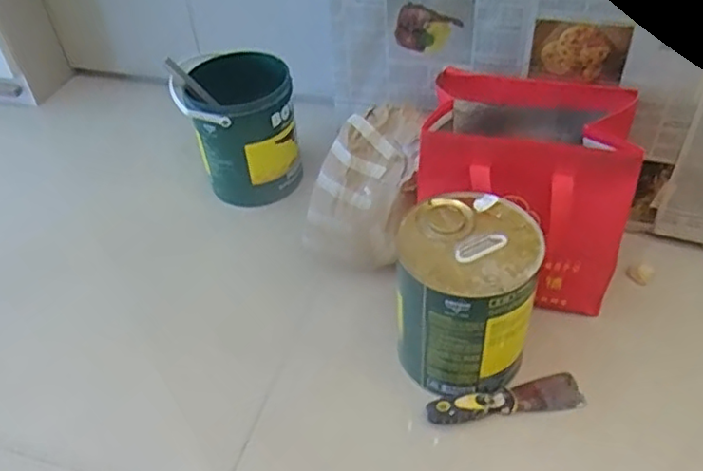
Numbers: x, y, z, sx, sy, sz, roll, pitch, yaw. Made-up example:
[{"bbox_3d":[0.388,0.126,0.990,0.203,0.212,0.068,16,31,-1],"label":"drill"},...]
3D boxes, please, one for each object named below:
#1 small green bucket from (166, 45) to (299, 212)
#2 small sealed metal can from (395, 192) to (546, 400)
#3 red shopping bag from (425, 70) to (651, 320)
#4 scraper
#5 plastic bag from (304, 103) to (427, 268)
[{"bbox_3d":[-0.184,-0.177,1.066,0.176,0.206,0.156,-12,44,-8],"label":"small green bucket"},{"bbox_3d":[0.138,0.073,0.776,0.159,0.182,0.161,-2,44,2],"label":"small sealed metal can"},{"bbox_3d":[0.233,-0.052,0.871,0.268,0.263,0.170,12,46,17],"label":"red shopping bag"},{"bbox_3d":[0.188,0.201,0.780,0.191,0.025,0.044,-8,44,-4],"label":"scraper"},{"bbox_3d":[0.025,-0.065,0.916,0.152,0.191,0.167,22,50,25],"label":"plastic bag"}]

